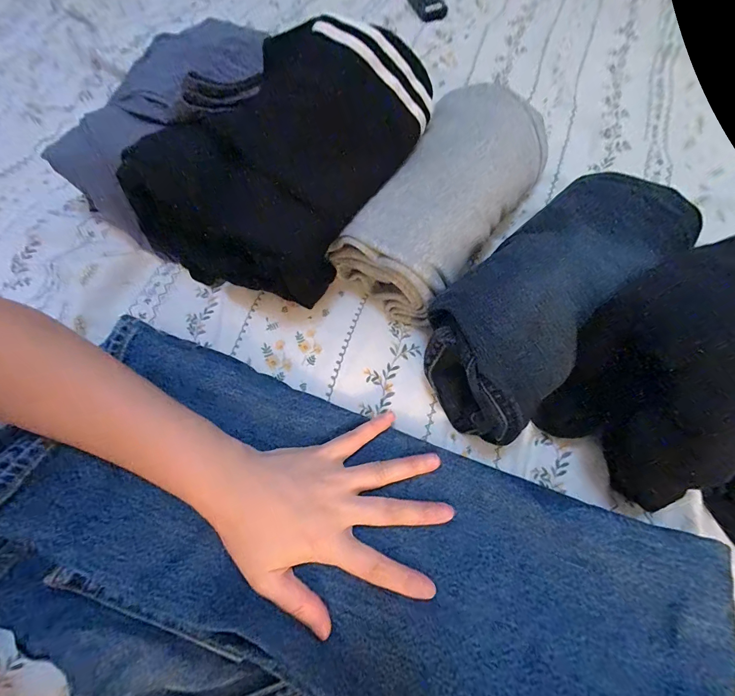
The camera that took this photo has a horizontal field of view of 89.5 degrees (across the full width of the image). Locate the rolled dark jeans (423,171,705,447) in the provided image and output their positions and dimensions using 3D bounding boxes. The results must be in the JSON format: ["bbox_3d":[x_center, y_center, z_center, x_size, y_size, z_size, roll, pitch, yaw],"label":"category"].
[{"bbox_3d":[0.161,-0.050,0.311,0.102,0.088,0.275,41,71,19],"label":"rolled dark jeans"}]

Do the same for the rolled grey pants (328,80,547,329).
[{"bbox_3d":[0.079,-0.151,0.370,0.120,0.077,0.249,30,68,14],"label":"rolled grey pants"}]

